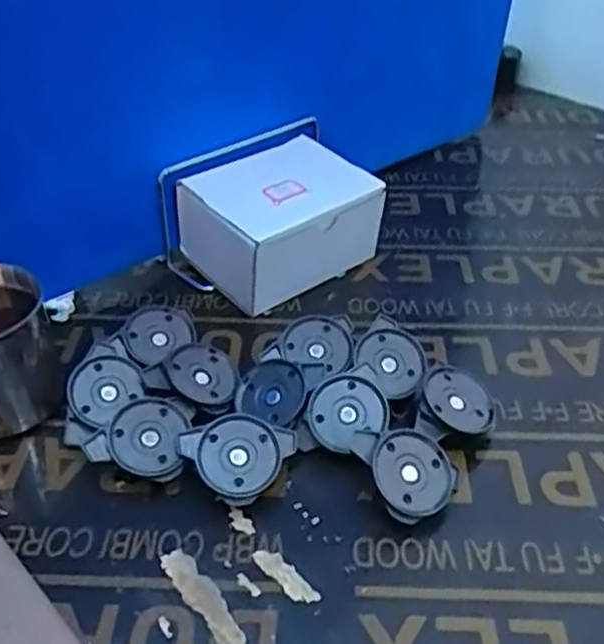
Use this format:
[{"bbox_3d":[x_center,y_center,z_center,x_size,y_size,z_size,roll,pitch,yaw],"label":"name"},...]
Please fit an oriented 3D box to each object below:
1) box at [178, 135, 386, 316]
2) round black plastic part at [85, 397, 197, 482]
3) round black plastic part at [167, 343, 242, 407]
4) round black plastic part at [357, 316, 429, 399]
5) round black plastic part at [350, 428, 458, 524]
[{"bbox_3d":[-0.015,-0.072,0.524,0.122,0.072,0.098,-28,45,-30],"label":"box"},{"bbox_3d":[-0.083,0.058,0.385,0.048,0.014,0.046,25,60,-2],"label":"round black plastic part"},{"bbox_3d":[-0.055,0.030,0.418,0.040,0.011,0.038,15,53,-22],"label":"round black plastic part"},{"bbox_3d":[0.053,0.021,0.427,0.038,0.011,0.045,-34,79,-21],"label":"round black plastic part"},{"bbox_3d":[0.053,0.074,0.367,0.045,0.012,0.048,9,64,-19],"label":"round black plastic part"}]

